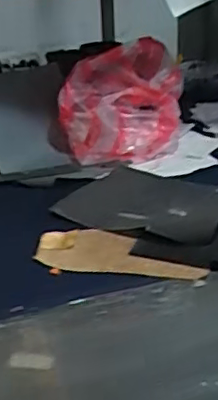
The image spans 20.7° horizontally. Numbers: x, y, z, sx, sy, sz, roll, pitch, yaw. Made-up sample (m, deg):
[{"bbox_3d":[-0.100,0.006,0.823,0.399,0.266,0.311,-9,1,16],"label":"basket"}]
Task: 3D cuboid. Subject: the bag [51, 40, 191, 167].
[{"bbox_3d":[0.016,-0.194,1.190,0.263,0.209,0.172,-3,25,0],"label":"bag"}]

